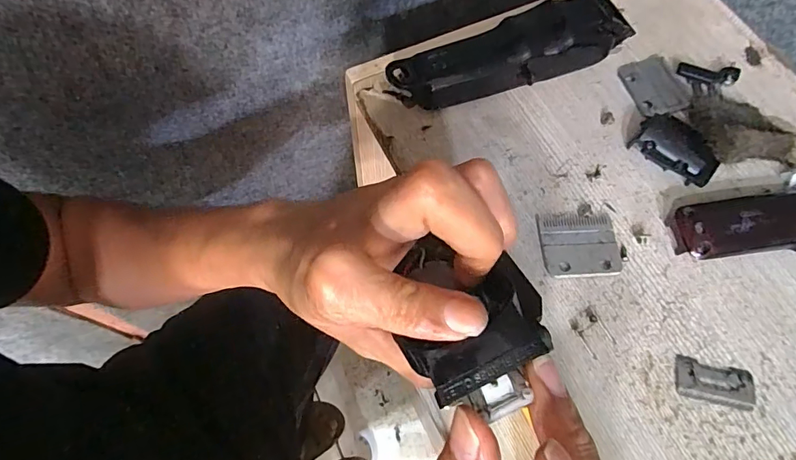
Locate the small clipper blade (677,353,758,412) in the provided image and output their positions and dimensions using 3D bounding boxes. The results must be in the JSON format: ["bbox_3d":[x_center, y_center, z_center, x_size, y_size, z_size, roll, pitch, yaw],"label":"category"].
[{"bbox_3d":[0.175,0.084,0.250,0.041,0.004,0.022,13,66,4],"label":"small clipper blade"}]

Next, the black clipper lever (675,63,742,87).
[{"bbox_3d":[0.224,-0.112,0.329,0.041,0.010,0.013,14,66,4],"label":"black clipper lever"}]

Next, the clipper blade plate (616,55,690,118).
[{"bbox_3d":[0.186,-0.105,0.331,0.037,0.005,0.050,-14,67,-9],"label":"clipper blade plate"}]

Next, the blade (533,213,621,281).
[{"bbox_3d":[0.112,0.009,0.282,0.046,0.004,0.040,-1,66,-3],"label":"blade"}]

